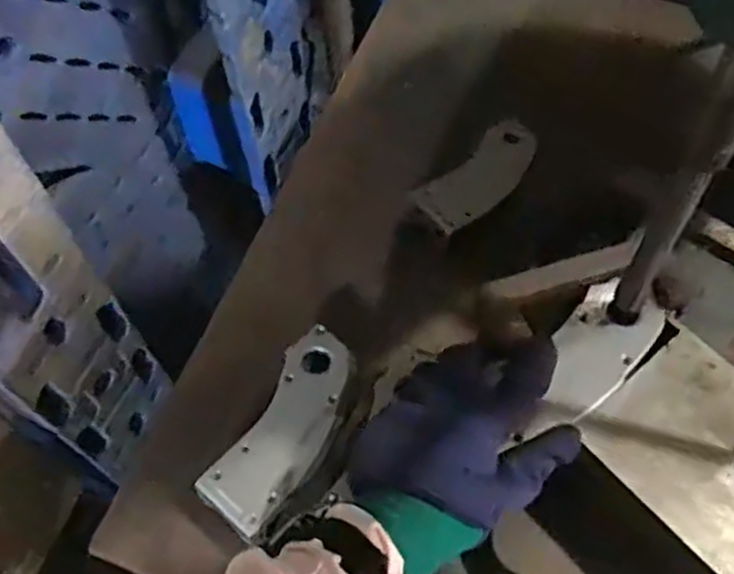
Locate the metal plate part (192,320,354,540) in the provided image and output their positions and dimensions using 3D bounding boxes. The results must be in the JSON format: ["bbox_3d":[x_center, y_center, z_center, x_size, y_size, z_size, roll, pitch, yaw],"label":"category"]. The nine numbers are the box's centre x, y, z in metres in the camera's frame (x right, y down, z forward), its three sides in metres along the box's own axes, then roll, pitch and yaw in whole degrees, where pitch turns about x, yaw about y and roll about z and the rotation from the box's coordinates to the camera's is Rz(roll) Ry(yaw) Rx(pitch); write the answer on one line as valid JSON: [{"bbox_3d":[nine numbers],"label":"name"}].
[{"bbox_3d":[-0.066,0.115,0.629,0.066,0.019,0.175,23,65,16],"label":"metal plate part"}]

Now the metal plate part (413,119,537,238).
[{"bbox_3d":[0.112,-0.109,0.766,0.056,0.025,0.147,38,70,22],"label":"metal plate part"}]

